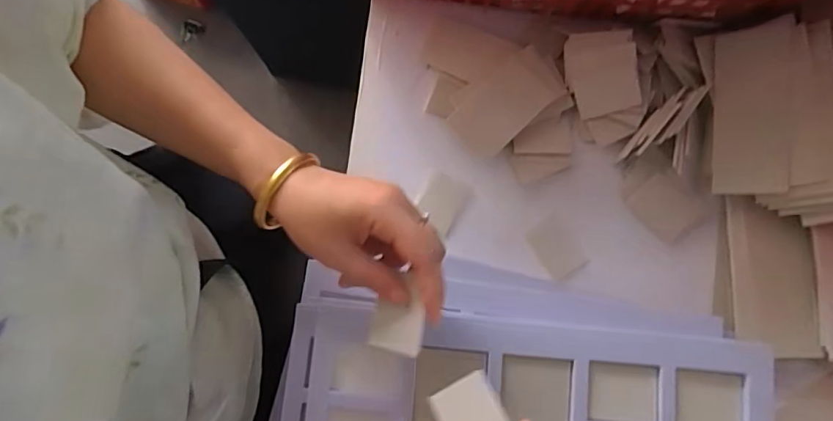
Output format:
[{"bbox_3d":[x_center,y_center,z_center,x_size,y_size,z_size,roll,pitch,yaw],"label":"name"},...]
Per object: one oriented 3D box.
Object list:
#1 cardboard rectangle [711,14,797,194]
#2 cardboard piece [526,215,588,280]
[{"bbox_3d":[0.282,-0.085,0.437,0.058,0.006,0.139,3,88,38],"label":"cardboard rectangle"},{"bbox_3d":[0.125,0.033,0.465,0.039,0.004,0.050,-31,74,-8],"label":"cardboard piece"}]

